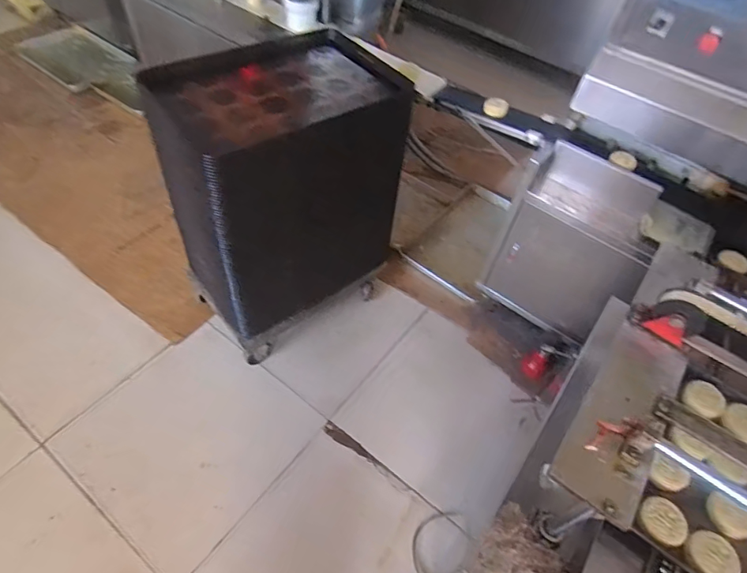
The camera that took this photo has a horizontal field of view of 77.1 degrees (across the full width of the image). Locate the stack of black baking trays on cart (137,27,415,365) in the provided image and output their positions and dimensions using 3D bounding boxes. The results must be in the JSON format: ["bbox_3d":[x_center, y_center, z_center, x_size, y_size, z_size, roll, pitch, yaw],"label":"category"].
[{"bbox_3d":[-0.253,-0.270,1.445,0.629,0.721,0.423,-35,63,-28],"label":"stack of black baking trays on cart"}]

